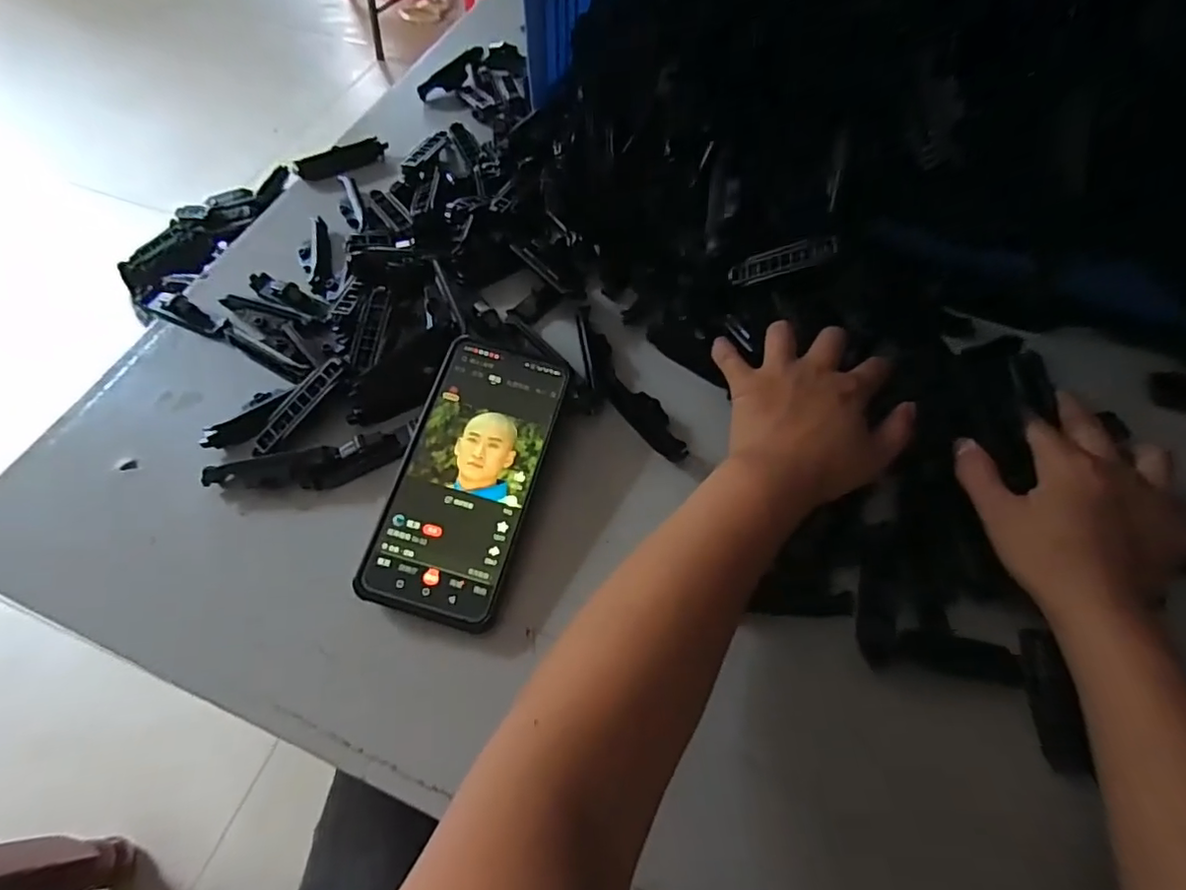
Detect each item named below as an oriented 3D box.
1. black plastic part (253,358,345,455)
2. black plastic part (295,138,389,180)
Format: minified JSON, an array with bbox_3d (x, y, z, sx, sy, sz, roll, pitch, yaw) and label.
[{"bbox_3d":[-0.190,-0.026,0.372,0.016,0.005,0.076,37,82,19],"label":"black plastic part"},{"bbox_3d":[-0.221,-0.255,0.514,0.077,0.016,0.017,-31,65,-15],"label":"black plastic part"}]

